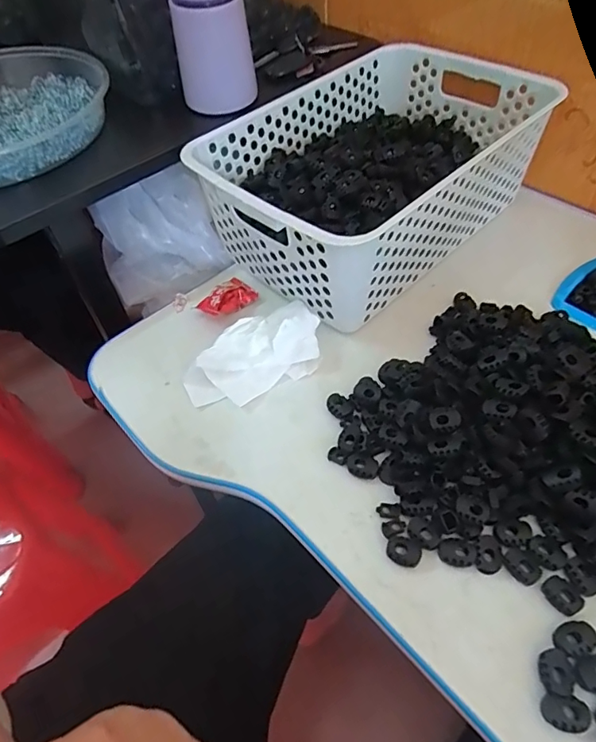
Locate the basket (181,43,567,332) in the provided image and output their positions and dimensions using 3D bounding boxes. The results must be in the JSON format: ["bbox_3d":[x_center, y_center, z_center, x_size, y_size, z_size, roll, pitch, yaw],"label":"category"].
[{"bbox_3d":[0.075,-0.188,0.476,0.200,0.108,0.317,36,62,27],"label":"basket"}]

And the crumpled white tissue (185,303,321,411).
[{"bbox_3d":[-0.037,-0.017,0.402,0.115,0.033,0.066,-25,54,-15],"label":"crumpled white tissue"}]

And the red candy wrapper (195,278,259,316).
[{"bbox_3d":[-0.060,-0.067,0.454,0.055,0.023,0.025,-23,52,-30],"label":"red candy wrapper"}]

